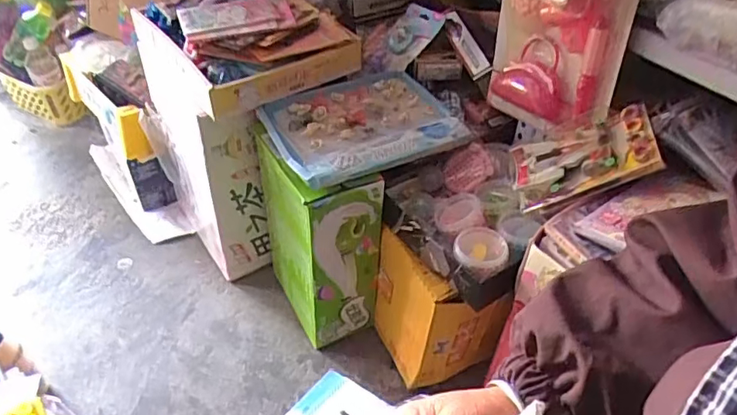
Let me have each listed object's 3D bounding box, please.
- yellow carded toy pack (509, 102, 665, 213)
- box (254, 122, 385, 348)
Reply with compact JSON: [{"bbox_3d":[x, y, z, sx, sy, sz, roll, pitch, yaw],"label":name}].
[{"bbox_3d":[0.268,-0.069,0.705,0.171,0.030,0.106,-19,57,27],"label":"yellow carded toy pack"},{"bbox_3d":[-0.077,0.043,0.904,0.125,0.358,0.201,-19,49,-19],"label":"box"}]

